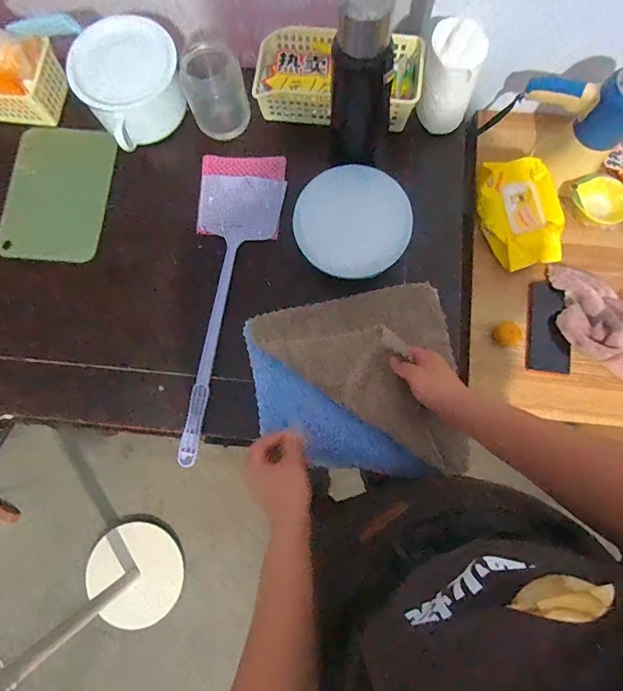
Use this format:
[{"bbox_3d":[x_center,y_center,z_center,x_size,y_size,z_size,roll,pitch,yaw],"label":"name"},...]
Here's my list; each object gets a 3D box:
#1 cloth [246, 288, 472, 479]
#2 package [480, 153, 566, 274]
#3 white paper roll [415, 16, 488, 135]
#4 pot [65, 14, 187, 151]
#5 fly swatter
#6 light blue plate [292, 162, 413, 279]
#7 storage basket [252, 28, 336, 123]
[{"bbox_3d":[0.066,0.063,0.629,0.300,0.035,0.282,-10,79,-1],"label":"cloth"},{"bbox_3d":[0.382,-0.240,0.769,0.143,0.053,0.198,-11,79,-1],"label":"package"},{"bbox_3d":[0.220,-0.426,0.670,0.085,0.126,0.095,1,79,2],"label":"white paper roll"},{"bbox_3d":[-0.297,-0.440,0.699,0.168,0.082,0.161,0,79,1],"label":"pot"},{"bbox_3d":[-0.137,-0.076,0.685,0.145,0.019,0.514,5,79,2],"label":"fly swatter"},{"bbox_3d":[0.064,-0.191,0.651,0.172,0.012,0.169,0,93,-3],"label":"light blue plate"},{"bbox_3d":[-0.022,-0.457,0.719,0.136,0.062,0.137,2,79,2],"label":"storage basket"}]

